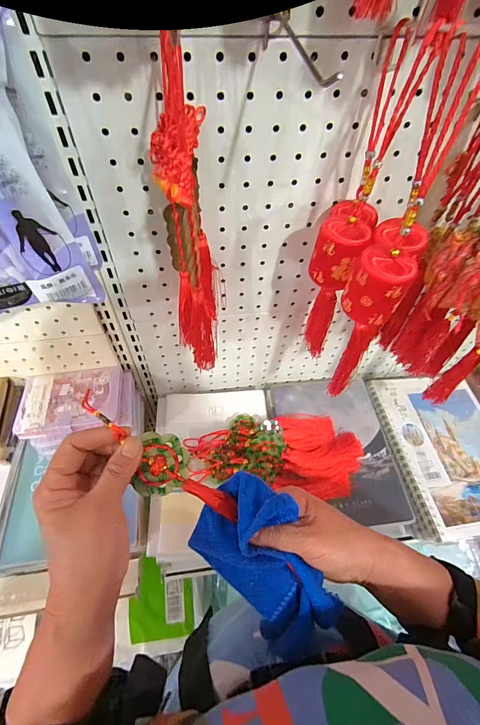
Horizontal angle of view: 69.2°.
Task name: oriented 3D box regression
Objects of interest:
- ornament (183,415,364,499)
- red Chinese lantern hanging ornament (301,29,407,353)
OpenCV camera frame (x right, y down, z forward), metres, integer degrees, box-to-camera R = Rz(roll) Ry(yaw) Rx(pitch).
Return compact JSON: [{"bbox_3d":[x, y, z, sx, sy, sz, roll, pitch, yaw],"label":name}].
[{"bbox_3d":[0.065,0.136,0.560,0.271,0.049,0.142,6,54,2],"label":"ornament"},{"bbox_3d":[0.097,-0.110,0.350,0.051,0.298,0.063,19,55,11],"label":"red Chinese lantern hanging ornament"}]

